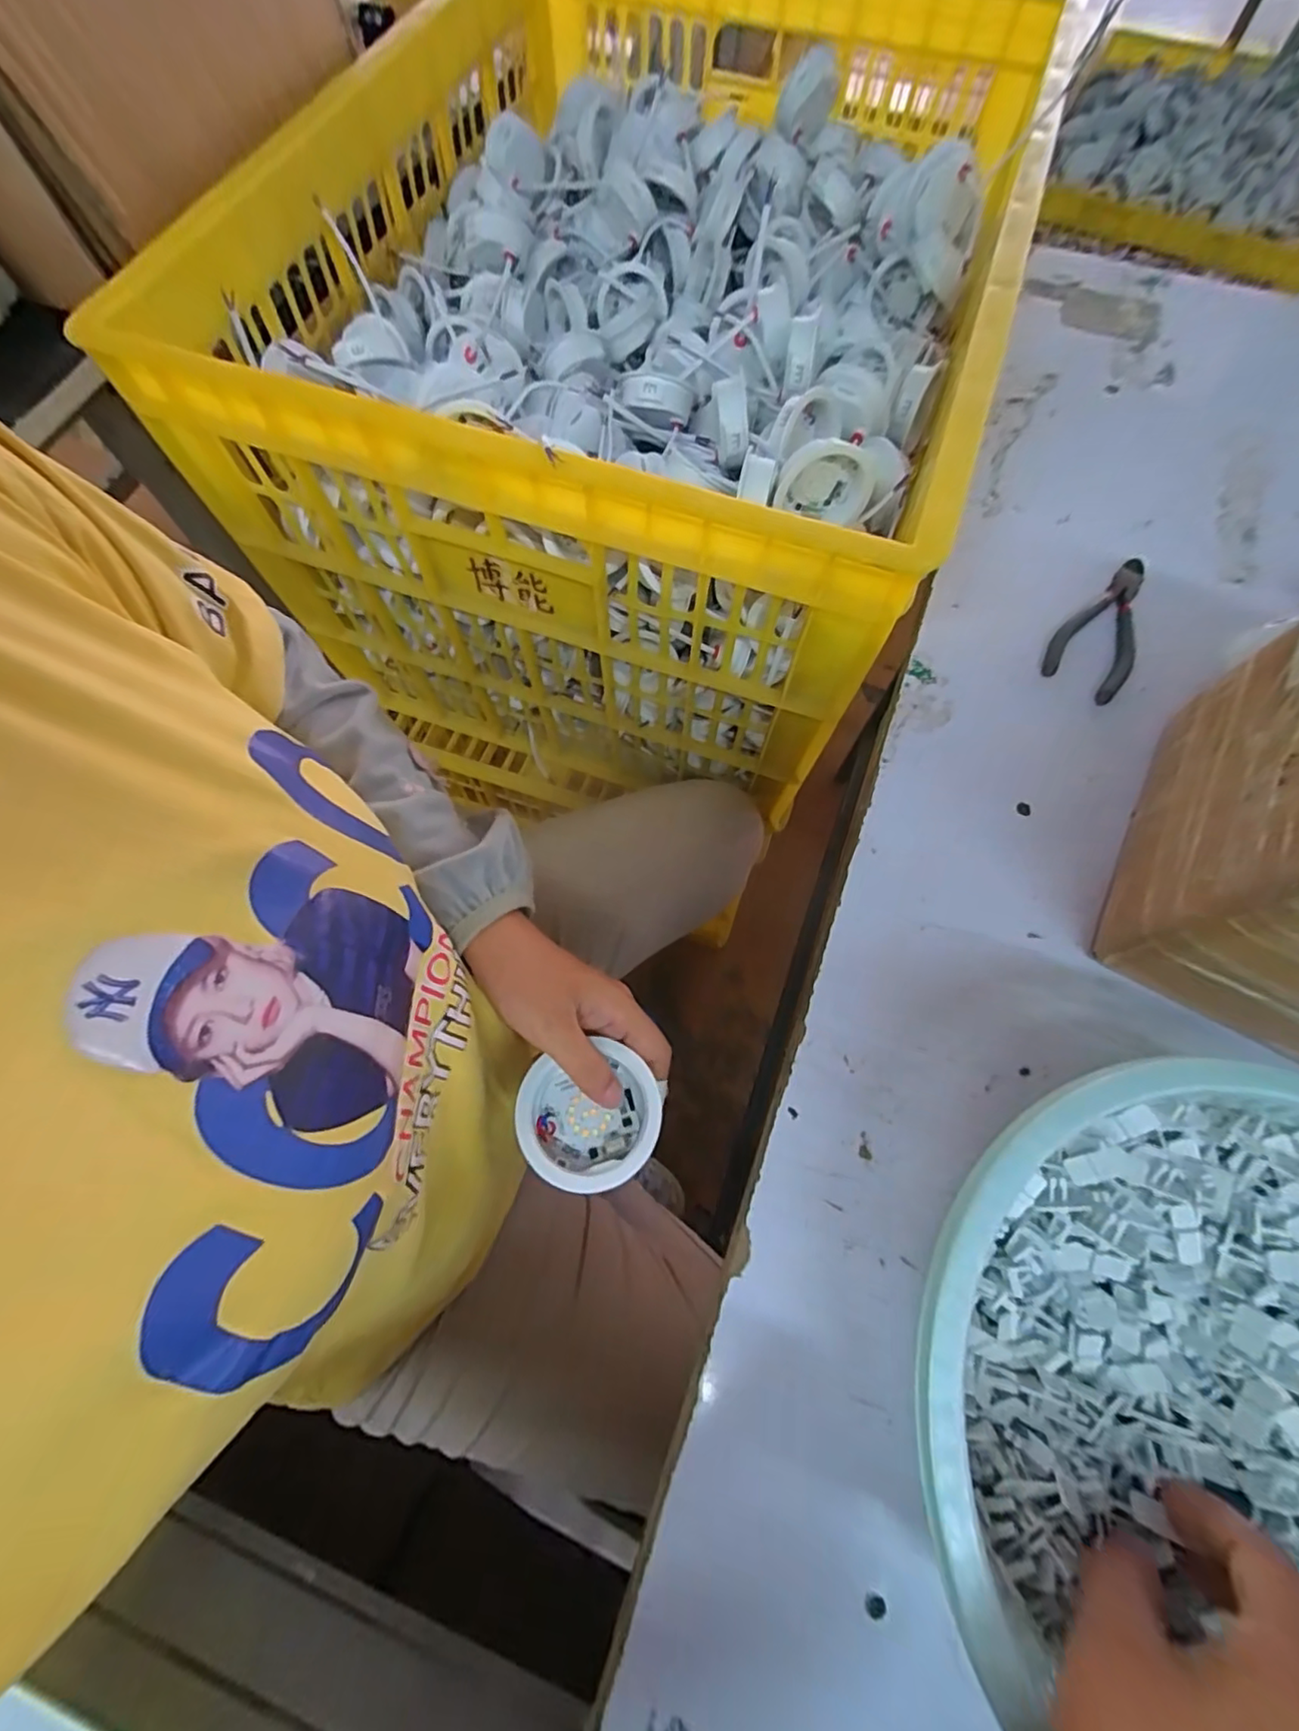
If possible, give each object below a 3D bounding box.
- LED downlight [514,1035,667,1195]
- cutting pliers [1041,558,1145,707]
[{"bbox_3d":[-0.030,0.129,0.317,0.070,0.031,0.067,11,70,5],"label":"LED downlight"},{"bbox_3d":[0.317,-0.166,0.418,0.052,0.007,0.124,35,74,13],"label":"cutting pliers"}]

